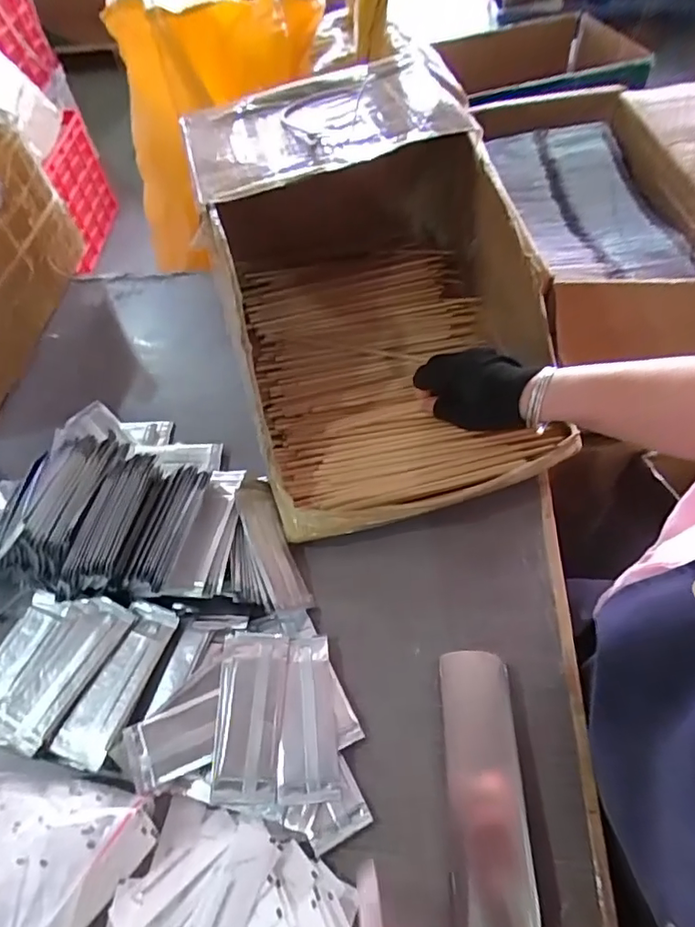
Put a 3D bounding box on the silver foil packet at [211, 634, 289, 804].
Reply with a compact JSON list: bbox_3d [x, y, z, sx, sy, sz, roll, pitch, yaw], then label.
[{"bbox_3d":[-0.079,0.201,0.432,0.053,0.009,0.121,0,54,2],"label":"silver foil packet"}]

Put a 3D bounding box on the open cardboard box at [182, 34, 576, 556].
[{"bbox_3d":[0.027,-0.199,0.566,0.304,0.228,0.461,-16,56,-5],"label":"open cardboard box"}]

